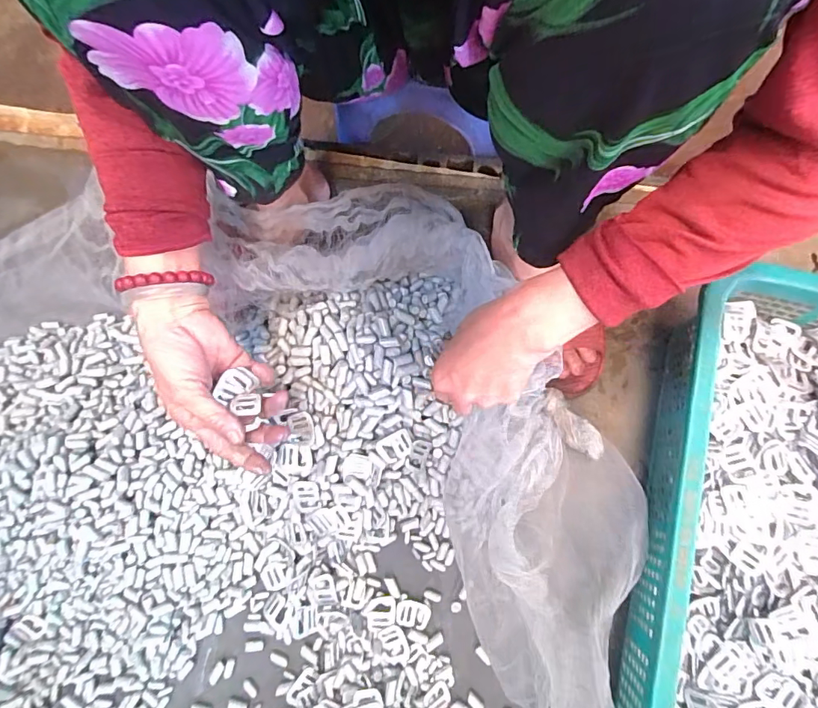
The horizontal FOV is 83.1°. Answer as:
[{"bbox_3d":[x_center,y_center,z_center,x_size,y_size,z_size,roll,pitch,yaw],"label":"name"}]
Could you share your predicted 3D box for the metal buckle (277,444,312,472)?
[{"bbox_3d":[-0.111,0.101,0.446,0.033,0.009,0.026,-1,77,1],"label":"metal buckle"}]

